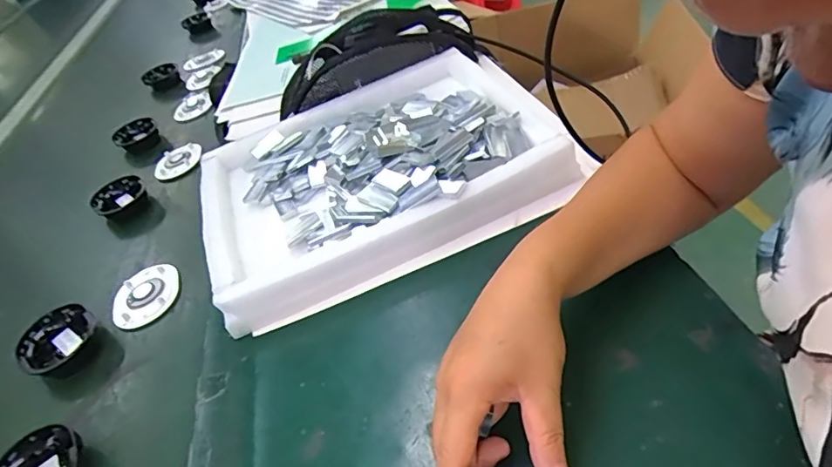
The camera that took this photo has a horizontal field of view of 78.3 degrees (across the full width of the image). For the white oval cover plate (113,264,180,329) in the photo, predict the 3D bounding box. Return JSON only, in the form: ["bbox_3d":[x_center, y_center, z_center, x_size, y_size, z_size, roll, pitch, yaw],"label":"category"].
[{"bbox_3d":[-0.290,0.066,0.550,0.068,0.019,0.079,-19,36,-21],"label":"white oval cover plate"}]

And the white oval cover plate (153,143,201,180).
[{"bbox_3d":[-0.354,-0.110,0.761,0.067,0.010,0.080,-18,47,-6],"label":"white oval cover plate"}]

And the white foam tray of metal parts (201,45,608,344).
[{"bbox_3d":[-0.044,-0.078,0.567,0.387,0.058,0.305,-27,44,-7],"label":"white foam tray of metal parts"}]

